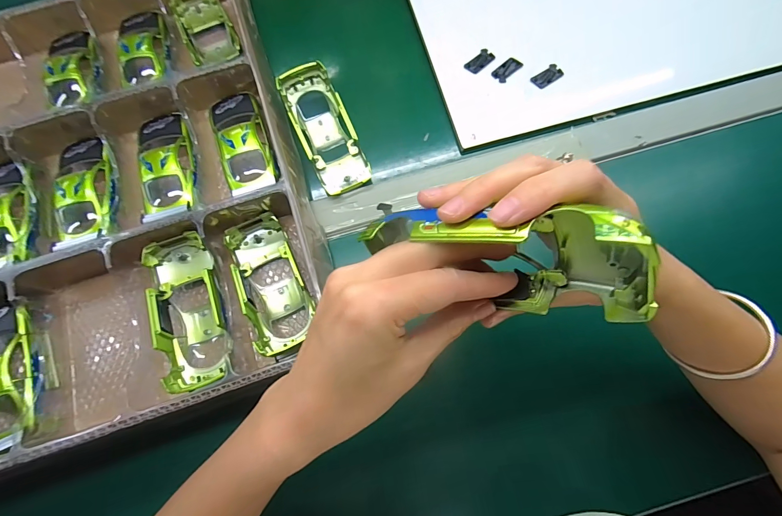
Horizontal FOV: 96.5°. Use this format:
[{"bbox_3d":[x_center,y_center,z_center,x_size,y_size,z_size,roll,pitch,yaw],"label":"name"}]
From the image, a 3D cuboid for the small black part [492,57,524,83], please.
[{"bbox_3d":[0.128,-0.208,0.382,0.034,0.004,0.018,-44,79,-8],"label":"small black part"}]

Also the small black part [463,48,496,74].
[{"bbox_3d":[0.098,-0.218,0.386,0.033,0.004,0.018,-43,79,-8],"label":"small black part"}]

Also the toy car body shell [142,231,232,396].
[{"bbox_3d":[-0.174,0.045,0.305,0.063,0.038,0.137,-20,77,-3],"label":"toy car body shell"}]

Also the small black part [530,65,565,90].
[{"bbox_3d":[0.171,-0.199,0.379,0.034,0.004,0.018,-36,78,-6],"label":"small black part"}]

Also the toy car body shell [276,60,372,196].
[{"bbox_3d":[-0.068,-0.131,0.362,0.053,0.034,0.134,-25,90,-4],"label":"toy car body shell"}]

